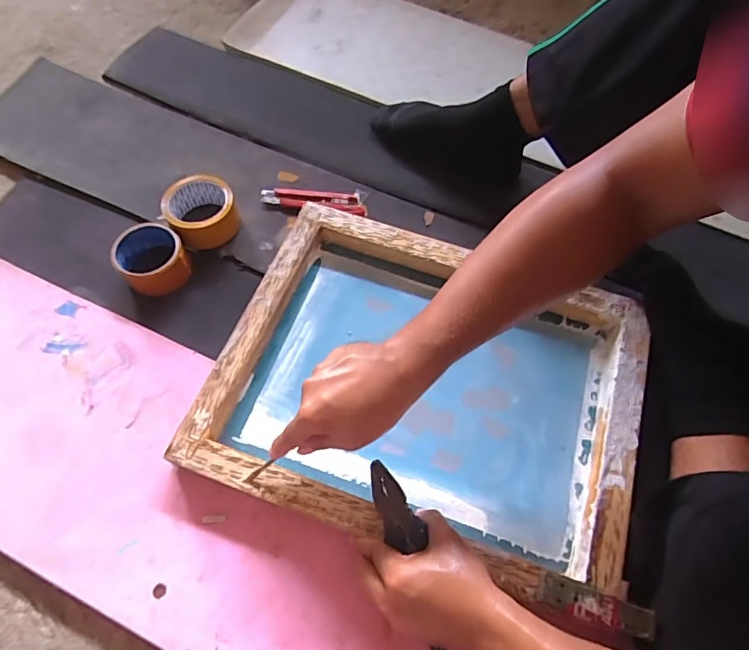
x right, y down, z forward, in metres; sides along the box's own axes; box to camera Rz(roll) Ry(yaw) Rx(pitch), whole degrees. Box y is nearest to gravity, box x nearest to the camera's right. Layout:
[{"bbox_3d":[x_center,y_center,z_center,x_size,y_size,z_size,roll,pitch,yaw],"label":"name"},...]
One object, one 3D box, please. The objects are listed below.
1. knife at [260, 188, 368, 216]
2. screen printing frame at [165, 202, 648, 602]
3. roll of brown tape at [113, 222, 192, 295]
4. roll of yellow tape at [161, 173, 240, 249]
[{"bbox_3d":[-0.089,-0.187,0.697,0.155,0.019,0.034,7,63,2],"label":"knife"},{"bbox_3d":[0.063,0.065,0.557,0.469,0.048,0.361,17,64,7],"label":"screen printing frame"},{"bbox_3d":[-0.300,-0.090,0.629,0.091,0.051,0.084,1,63,-1],"label":"roll of brown tape"},{"bbox_3d":[-0.244,-0.160,0.663,0.090,0.059,0.095,1,63,-1],"label":"roll of yellow tape"}]

